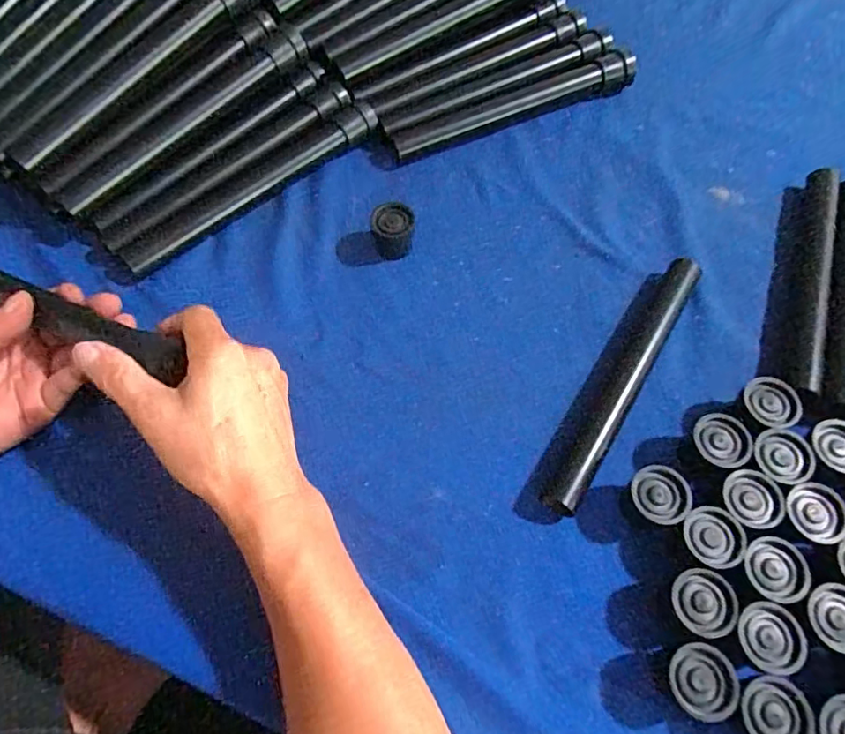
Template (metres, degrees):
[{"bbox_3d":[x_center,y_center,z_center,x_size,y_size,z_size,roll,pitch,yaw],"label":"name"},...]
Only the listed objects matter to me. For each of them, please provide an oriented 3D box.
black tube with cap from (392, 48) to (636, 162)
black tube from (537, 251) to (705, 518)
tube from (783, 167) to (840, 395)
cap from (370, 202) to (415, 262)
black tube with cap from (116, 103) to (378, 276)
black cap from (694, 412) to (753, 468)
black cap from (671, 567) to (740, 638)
[{"bbox_3d":[0.087,-0.247,0.511,0.241,0.027,0.037,-20,65,-8],"label":"black tube with cap"},{"bbox_3d":[0.146,0.006,0.390,0.022,0.018,0.222,30,68,15],"label":"black tube"},{"bbox_3d":[0.300,-0.070,0.420,0.022,0.021,0.218,20,66,11],"label":"tube"},{"bbox_3d":[-0.024,-0.111,0.444,0.034,0.031,0.032,-1,64,1],"label":"cap"},{"bbox_3d":[-0.142,-0.155,0.469,0.245,0.023,0.032,-39,69,-16],"label":"black tube with cap"},{"bbox_3d":[0.192,0.052,0.359,0.032,0.029,0.035,-1,64,1],"label":"black cap"},{"bbox_3d":[0.158,0.138,0.317,0.034,0.029,0.034,-1,64,1],"label":"black cap"}]

